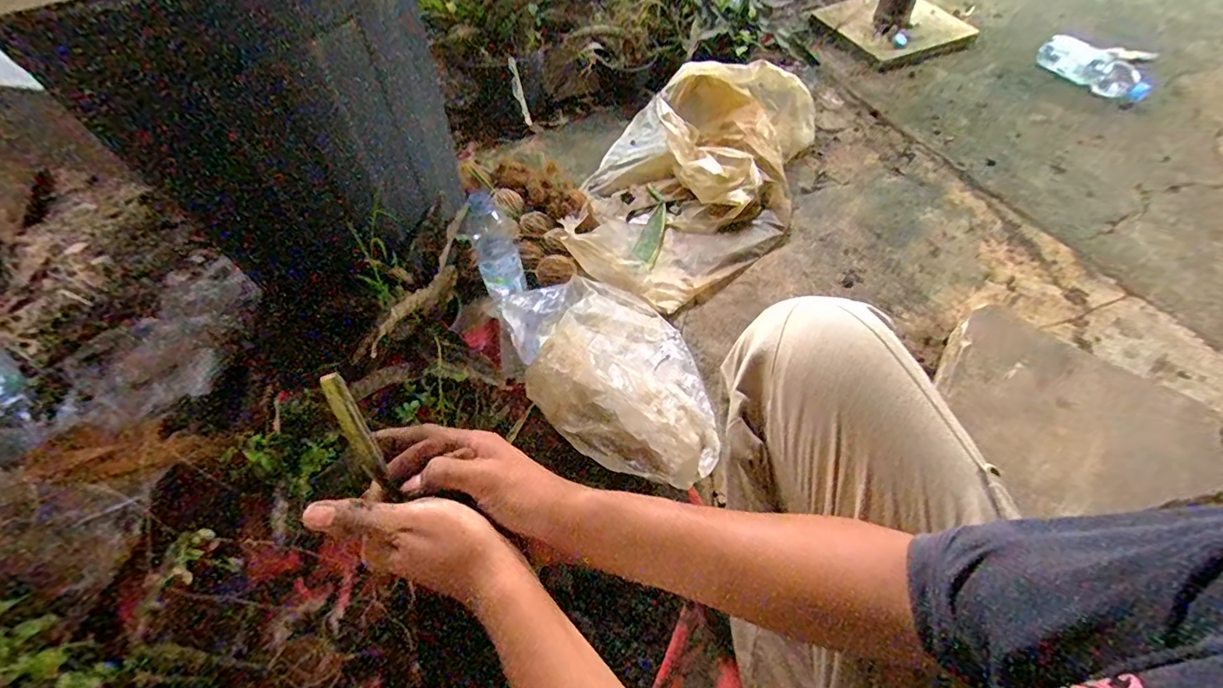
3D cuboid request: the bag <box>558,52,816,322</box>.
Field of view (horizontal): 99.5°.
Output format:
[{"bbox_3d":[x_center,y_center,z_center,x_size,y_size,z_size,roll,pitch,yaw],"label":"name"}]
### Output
[{"bbox_3d":[0.146,-0.311,0.973,0.402,0.150,0.548,13,58,12],"label":"bag"}]

